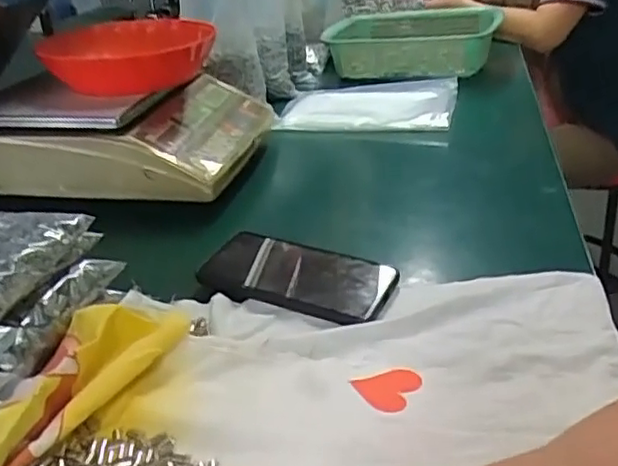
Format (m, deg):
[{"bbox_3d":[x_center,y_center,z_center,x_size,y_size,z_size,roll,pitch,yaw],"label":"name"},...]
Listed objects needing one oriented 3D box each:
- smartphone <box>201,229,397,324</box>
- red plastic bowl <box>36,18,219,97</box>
[{"bbox_3d":[-0.008,0.035,0.542,0.155,0.017,0.077,11,32,24],"label":"smartphone"},{"bbox_3d":[-0.211,-0.211,0.763,0.184,0.056,0.164,-5,29,-4],"label":"red plastic bowl"}]

